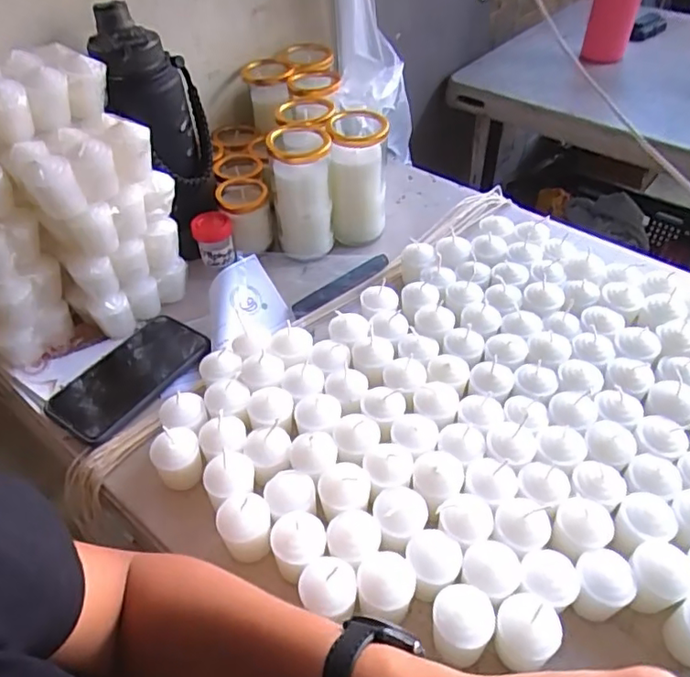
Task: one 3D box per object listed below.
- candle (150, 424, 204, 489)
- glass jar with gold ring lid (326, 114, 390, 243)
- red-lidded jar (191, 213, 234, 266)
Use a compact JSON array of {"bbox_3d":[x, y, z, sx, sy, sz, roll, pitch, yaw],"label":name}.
[{"bbox_3d":[-0.138,0.098,0.467,0.036,0.046,0.036,-2,47,2],"label":"candle"},{"bbox_3d":[0.014,-0.189,0.679,0.064,0.140,0.074,-3,45,-2],"label":"glass jar with gold ring lid"},{"bbox_3d":[-0.151,-0.113,0.654,0.043,0.054,0.042,-2,47,2],"label":"red-lidded jar"}]

